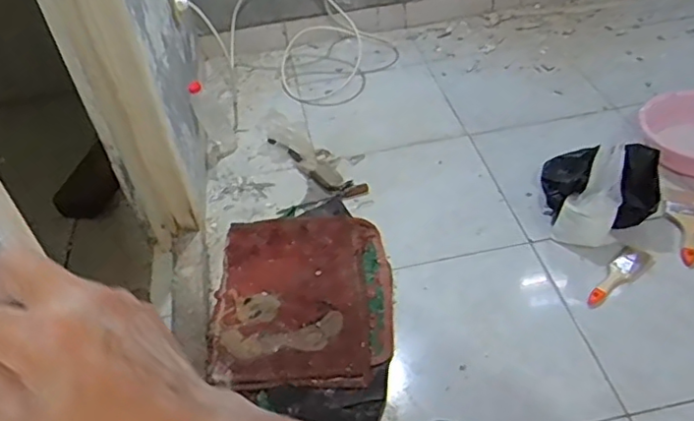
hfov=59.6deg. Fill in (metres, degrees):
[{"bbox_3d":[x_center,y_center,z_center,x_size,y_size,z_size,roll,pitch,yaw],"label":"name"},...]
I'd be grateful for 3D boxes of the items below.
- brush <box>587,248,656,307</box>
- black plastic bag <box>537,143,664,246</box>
[{"bbox_3d":[0.518,0.122,1.158,0.177,0.021,0.055,-30,47,-23],"label":"brush"},{"bbox_3d":[0.509,-0.056,1.235,0.239,0.193,0.203,18,48,25],"label":"black plastic bag"}]

